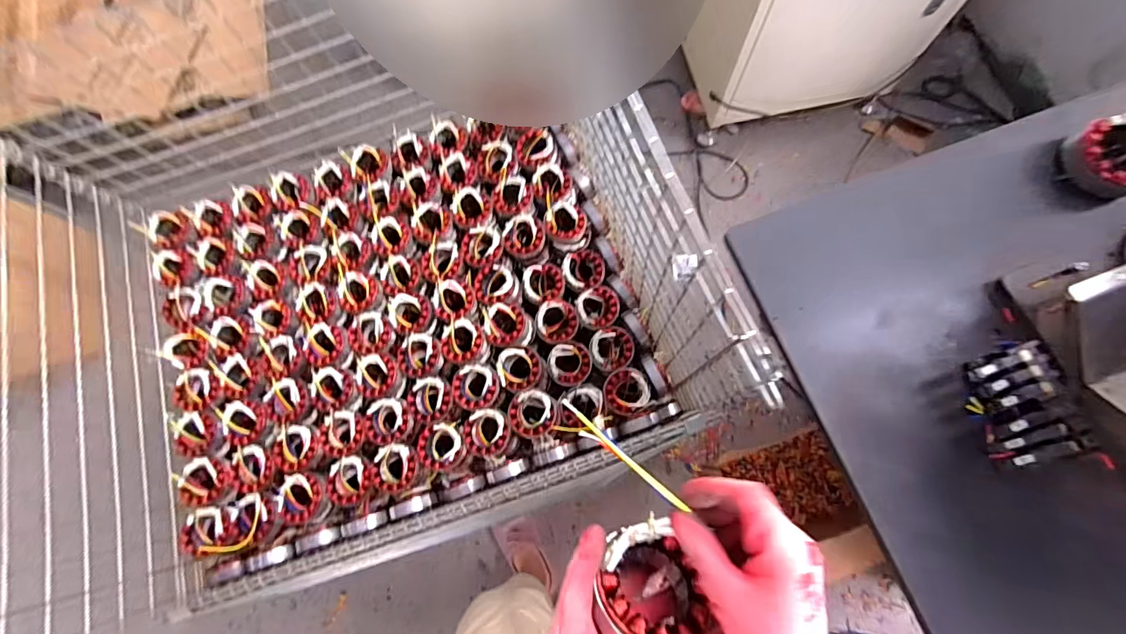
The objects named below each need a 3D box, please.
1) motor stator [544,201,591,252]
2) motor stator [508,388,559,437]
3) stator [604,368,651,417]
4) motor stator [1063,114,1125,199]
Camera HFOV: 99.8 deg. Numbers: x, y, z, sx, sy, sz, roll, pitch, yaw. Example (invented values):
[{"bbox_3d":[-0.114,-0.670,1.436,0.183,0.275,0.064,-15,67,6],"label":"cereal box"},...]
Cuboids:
[{"bbox_3d":[0.012,-0.189,1.005,0.092,0.061,0.086,-1,75,3],"label":"motor stator"},{"bbox_3d":[-0.057,0.183,0.891,0.088,0.047,0.086,-1,75,3],"label":"motor stator"},{"bbox_3d":[0.125,0.146,0.923,0.090,0.027,0.091,-1,75,3],"label":"stator"},{"bbox_3d":[0.618,-0.178,0.525,0.087,0.042,0.084,-14,76,0],"label":"motor stator"}]

